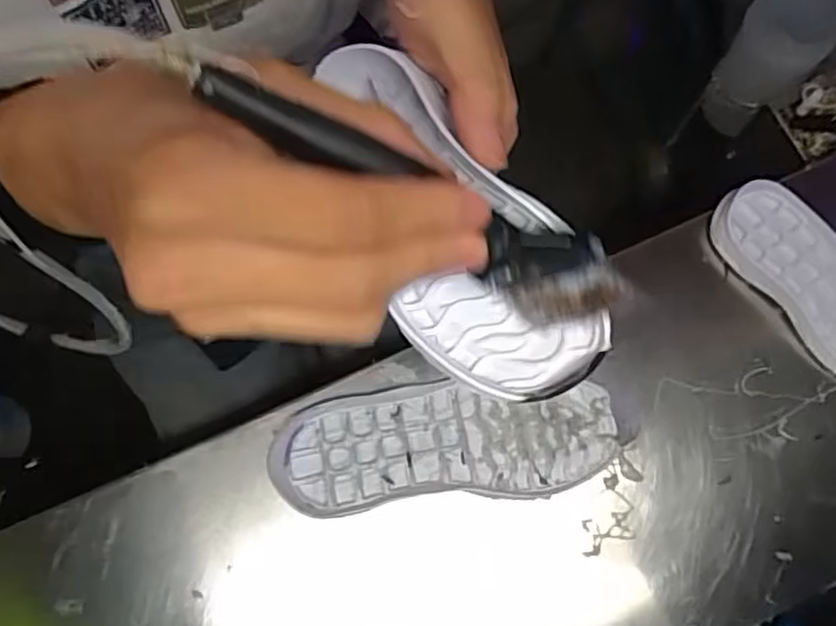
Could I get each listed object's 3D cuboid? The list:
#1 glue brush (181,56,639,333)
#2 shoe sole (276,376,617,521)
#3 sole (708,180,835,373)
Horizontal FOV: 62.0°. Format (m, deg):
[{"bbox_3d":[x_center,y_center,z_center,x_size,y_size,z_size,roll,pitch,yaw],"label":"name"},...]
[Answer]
[{"bbox_3d":[0.002,-0.035,0.211,0.150,0.030,0.026,28,75,-28],"label":"glue brush"},{"bbox_3d":[0.017,0.082,0.436,0.208,0.029,0.071,-5,75,1],"label":"shoe sole"},{"bbox_3d":[0.272,-0.017,0.459,0.071,0.029,0.173,-42,78,-8],"label":"sole"}]

